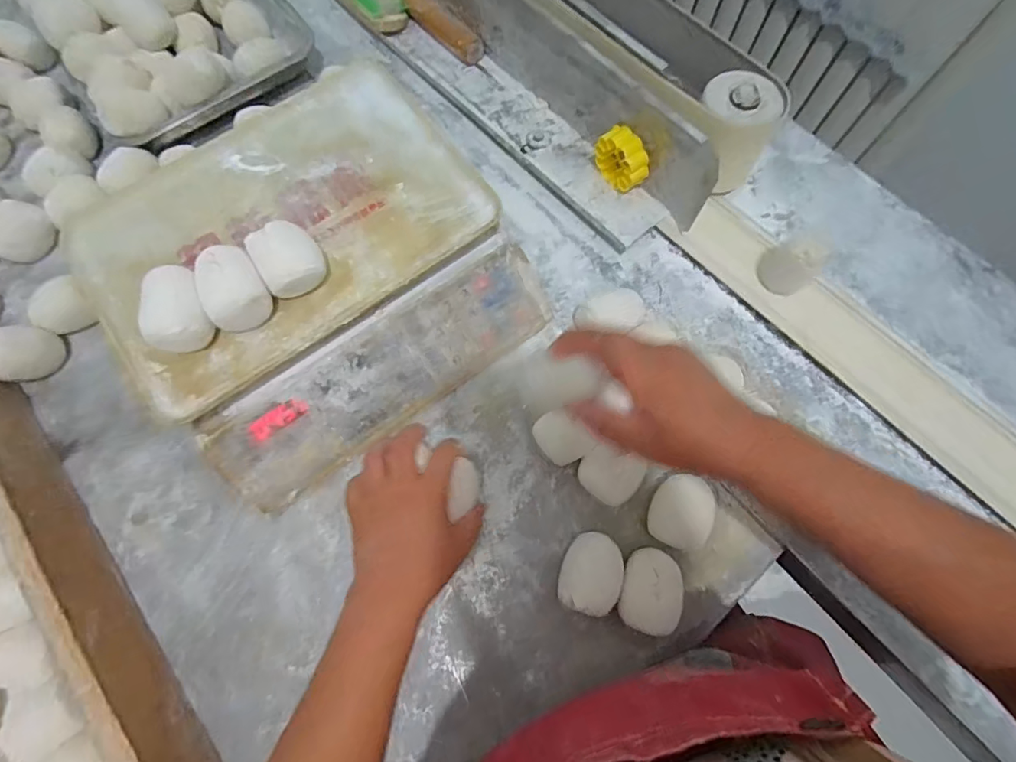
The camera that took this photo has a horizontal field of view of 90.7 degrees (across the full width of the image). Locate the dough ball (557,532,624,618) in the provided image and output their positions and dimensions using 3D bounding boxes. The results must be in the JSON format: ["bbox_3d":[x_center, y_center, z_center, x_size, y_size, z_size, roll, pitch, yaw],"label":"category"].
[{"bbox_3d":[0.070,0.163,0.428,0.048,0.033,0.062,17,73,6],"label":"dough ball"}]

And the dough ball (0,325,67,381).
[{"bbox_3d":[-0.471,-0.028,0.488,0.049,0.051,0.047,-23,73,-6],"label":"dough ball"}]

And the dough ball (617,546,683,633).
[{"bbox_3d":[0.119,0.174,0.419,0.048,0.045,0.060,14,73,5],"label":"dough ball"}]

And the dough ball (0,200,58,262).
[{"bbox_3d":[-0.519,-0.157,0.535,0.043,0.045,0.062,30,75,10],"label":"dough ball"}]

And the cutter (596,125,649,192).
[{"bbox_3d":[0.122,-0.235,0.535,0.022,0.064,0.064,-35,75,-10],"label":"cutter"}]

